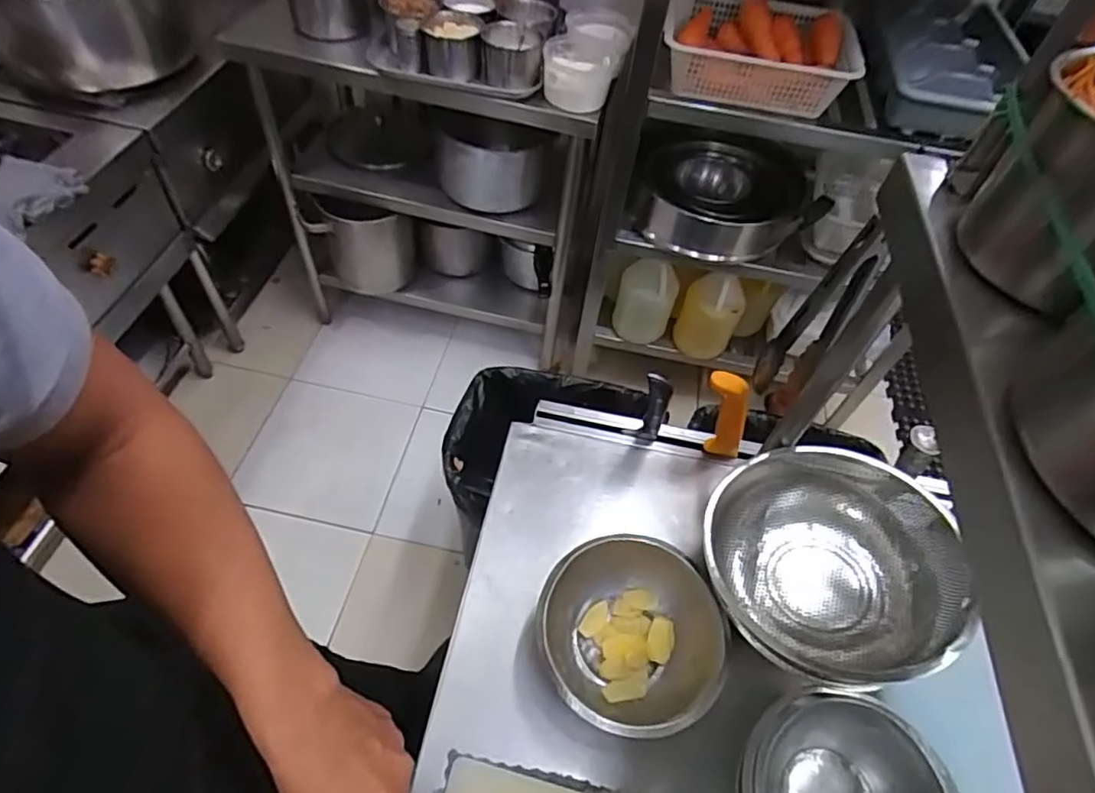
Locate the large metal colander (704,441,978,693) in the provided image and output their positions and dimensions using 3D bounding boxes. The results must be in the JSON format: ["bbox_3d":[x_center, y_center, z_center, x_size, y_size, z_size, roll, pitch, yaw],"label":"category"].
[{"bbox_3d":[0.256,0.157,0.564,0.194,0.111,0.201,3,53,-4],"label":"large metal colander"}]

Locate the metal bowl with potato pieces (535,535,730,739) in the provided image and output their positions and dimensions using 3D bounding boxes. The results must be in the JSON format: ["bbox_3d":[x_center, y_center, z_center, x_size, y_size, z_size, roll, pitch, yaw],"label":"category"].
[{"bbox_3d":[0.079,0.222,0.564,0.162,0.068,0.173,3,53,-4],"label":"metal bowl with potato pieces"}]

